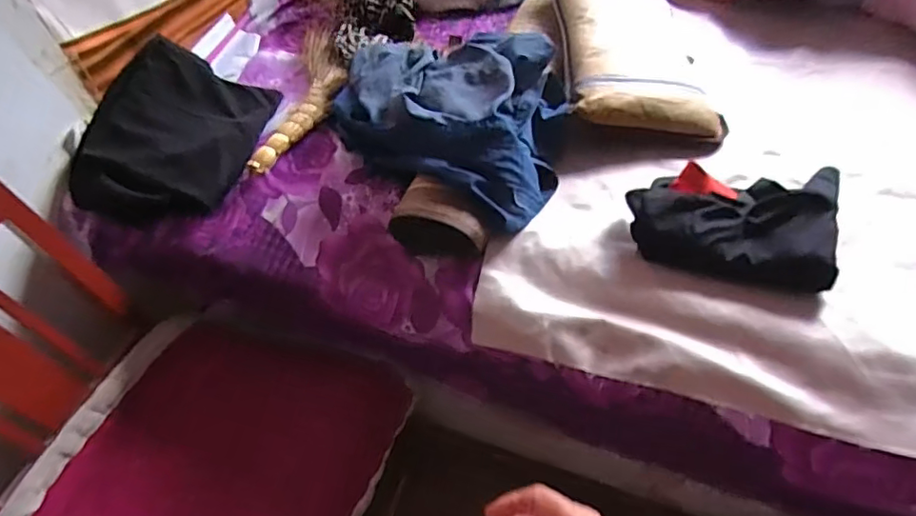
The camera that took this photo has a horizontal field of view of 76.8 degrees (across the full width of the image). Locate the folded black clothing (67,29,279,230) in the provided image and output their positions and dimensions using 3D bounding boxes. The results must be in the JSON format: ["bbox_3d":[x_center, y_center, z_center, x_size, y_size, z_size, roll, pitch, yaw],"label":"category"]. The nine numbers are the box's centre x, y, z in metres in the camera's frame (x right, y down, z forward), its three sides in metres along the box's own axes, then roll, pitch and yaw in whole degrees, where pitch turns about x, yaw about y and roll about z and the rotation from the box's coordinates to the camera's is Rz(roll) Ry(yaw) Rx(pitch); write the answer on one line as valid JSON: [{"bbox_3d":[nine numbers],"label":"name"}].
[{"bbox_3d":[-0.461,-0.198,0.953,0.247,0.079,0.319,20,57,-7],"label":"folded black clothing"}]

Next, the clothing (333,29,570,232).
[{"bbox_3d":[-0.023,-0.220,0.883,0.396,0.113,0.302,22,56,21],"label":"clothing"}]

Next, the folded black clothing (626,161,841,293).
[{"bbox_3d":[0.356,-0.055,0.757,0.256,0.056,0.186,13,53,15],"label":"folded black clothing"}]

